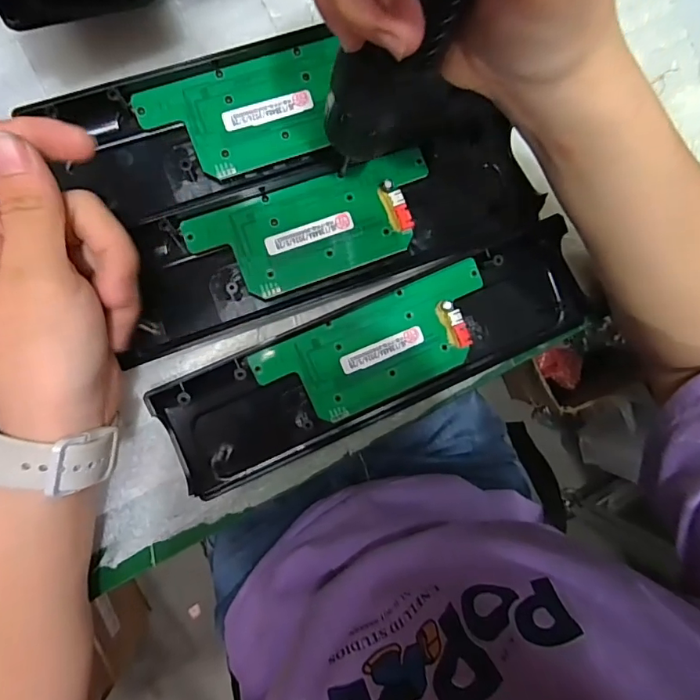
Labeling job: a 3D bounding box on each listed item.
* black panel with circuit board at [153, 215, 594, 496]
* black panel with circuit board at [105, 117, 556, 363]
[{"bbox_3d":[0.022,0.005,0.271,0.247,0.015,0.067,-24,94,-8],"label":"black panel with circuit board"},{"bbox_3d":[-0.008,-0.067,0.270,0.235,0.017,0.069,-21,94,-7],"label":"black panel with circuit board"}]

